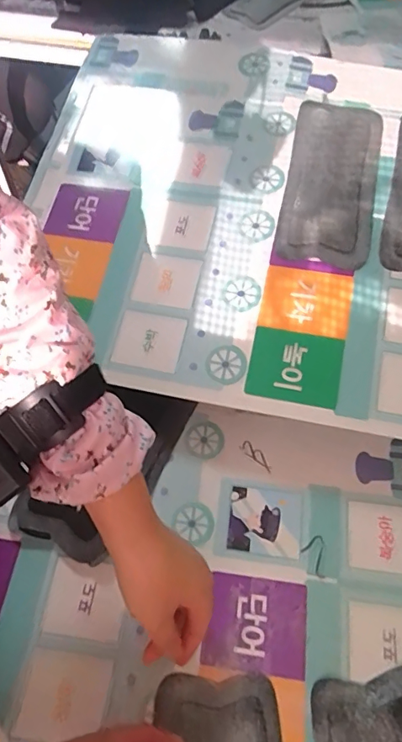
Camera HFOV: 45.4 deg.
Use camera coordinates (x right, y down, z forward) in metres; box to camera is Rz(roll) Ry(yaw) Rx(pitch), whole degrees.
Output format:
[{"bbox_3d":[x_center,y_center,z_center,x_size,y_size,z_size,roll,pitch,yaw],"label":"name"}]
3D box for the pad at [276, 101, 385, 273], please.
[{"bbox_3d":[0.150,-0.222,0.558,0.099,0.021,0.243,8,74,4],"label":"pad"}]

